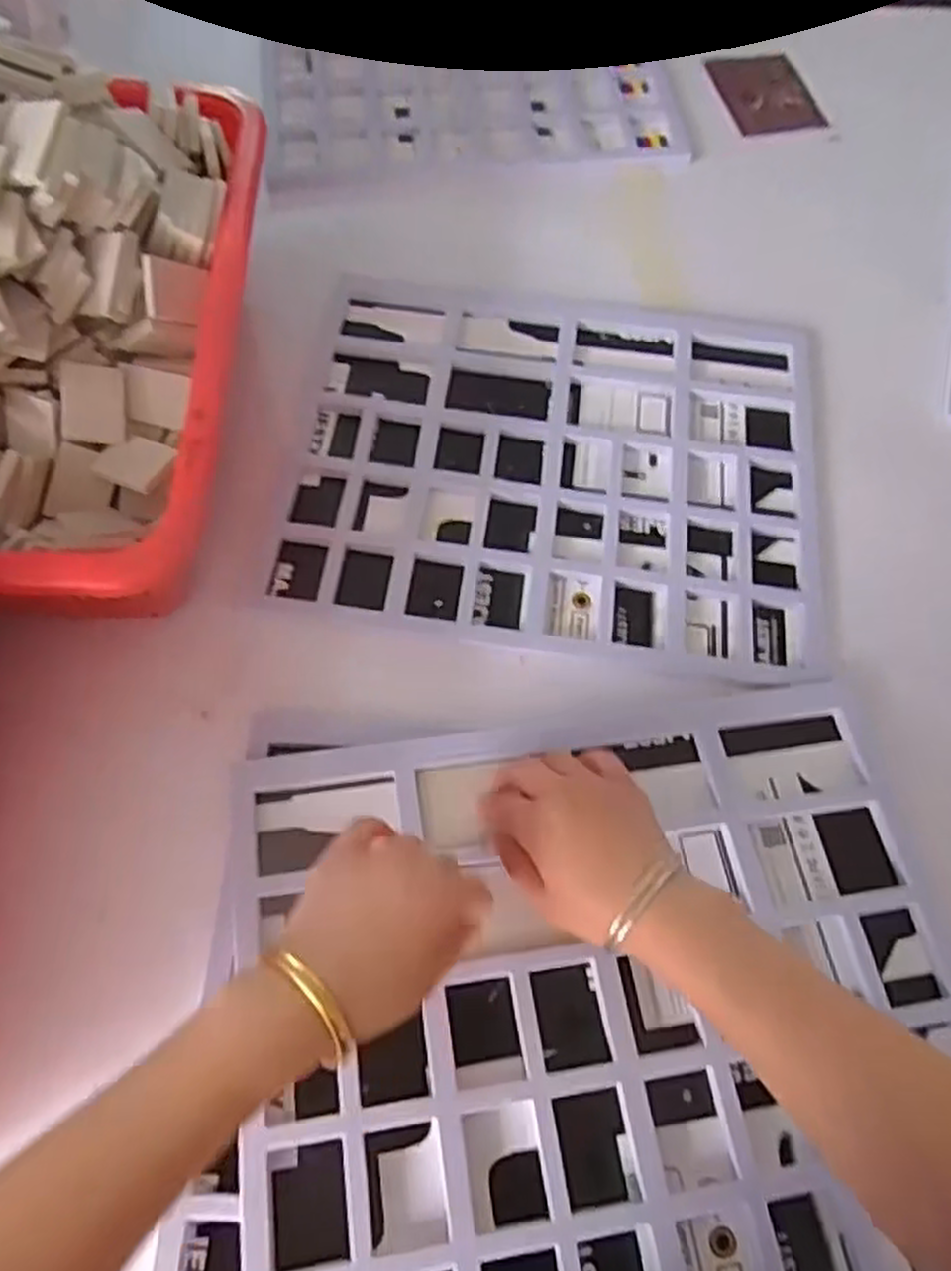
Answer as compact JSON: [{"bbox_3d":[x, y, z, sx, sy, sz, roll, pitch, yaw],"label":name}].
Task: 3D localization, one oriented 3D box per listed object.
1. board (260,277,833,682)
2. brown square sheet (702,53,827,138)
[{"bbox_3d":[0.070,-0.144,0.650,0.416,0.018,0.339,7,66,2],"label":"board"},{"bbox_3d":[0.311,-0.583,0.850,0.105,0.005,0.139,-8,64,-10],"label":"brown square sheet"}]

